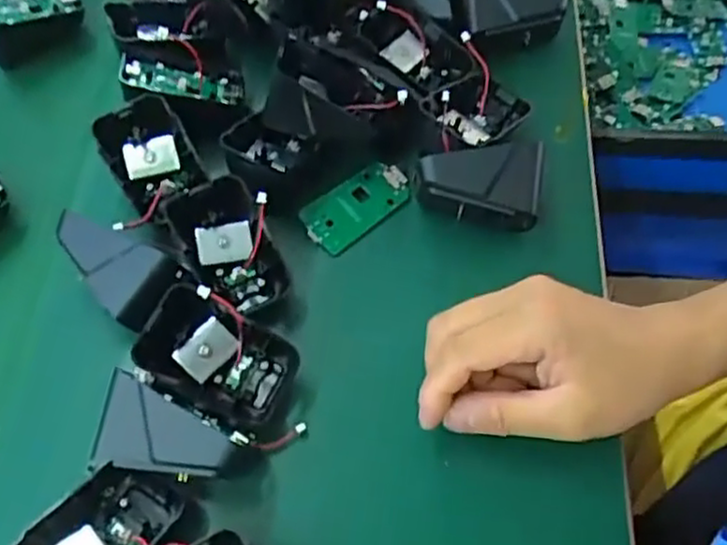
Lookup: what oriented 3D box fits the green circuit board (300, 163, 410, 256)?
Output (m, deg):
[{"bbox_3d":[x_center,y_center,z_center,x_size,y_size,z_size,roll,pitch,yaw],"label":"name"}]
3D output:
[{"bbox_3d":[-0.003,-0.038,0.398,0.063,0.006,0.032,-39,85,-20],"label":"green circuit board"}]

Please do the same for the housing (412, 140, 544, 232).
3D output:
[{"bbox_3d":[0.060,-0.047,0.378,0.065,0.037,0.028,3,59,5],"label":"housing"}]

